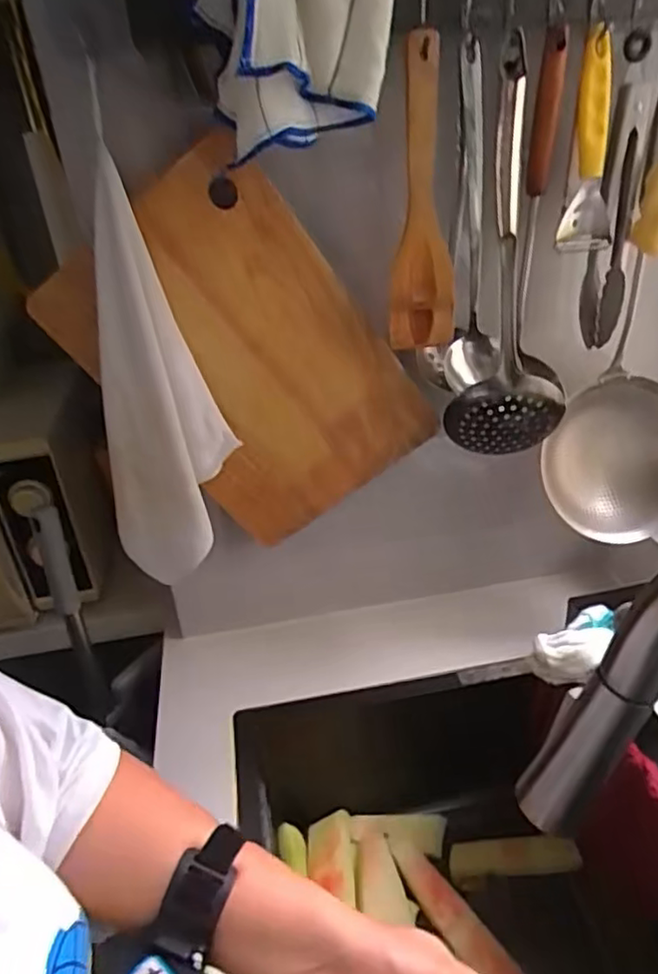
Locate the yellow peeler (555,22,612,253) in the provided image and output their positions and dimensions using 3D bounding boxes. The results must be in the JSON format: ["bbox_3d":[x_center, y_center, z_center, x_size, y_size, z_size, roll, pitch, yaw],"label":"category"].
[{"bbox_3d":[0.221,-0.285,0.527,0.051,0.163,0.024,-22,34,-27],"label":"yellow peeler"}]

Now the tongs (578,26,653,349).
[{"bbox_3d":[0.261,-0.257,0.571,0.038,0.247,0.056,11,33,25],"label":"tongs"}]

